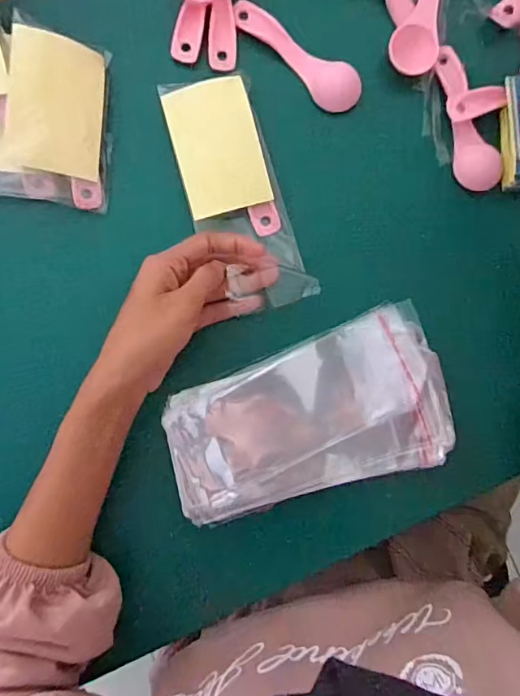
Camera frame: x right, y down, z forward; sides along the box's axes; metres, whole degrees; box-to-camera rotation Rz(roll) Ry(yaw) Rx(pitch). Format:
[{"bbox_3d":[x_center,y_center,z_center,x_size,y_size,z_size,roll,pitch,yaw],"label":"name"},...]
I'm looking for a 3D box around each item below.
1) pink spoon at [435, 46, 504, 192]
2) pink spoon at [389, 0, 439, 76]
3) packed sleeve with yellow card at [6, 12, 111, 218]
[{"bbox_3d":[0.158,-0.174,0.365,0.032,0.012,0.109,-13,90,-4],"label":"pink spoon"},{"bbox_3d":[0.129,-0.257,0.359,0.035,0.012,0.110,22,88,-4],"label":"pink spoon"},{"bbox_3d":[-0.141,-0.161,0.337,0.063,0.015,0.115,1,96,-25],"label":"packed sleeve with yellow card"}]

